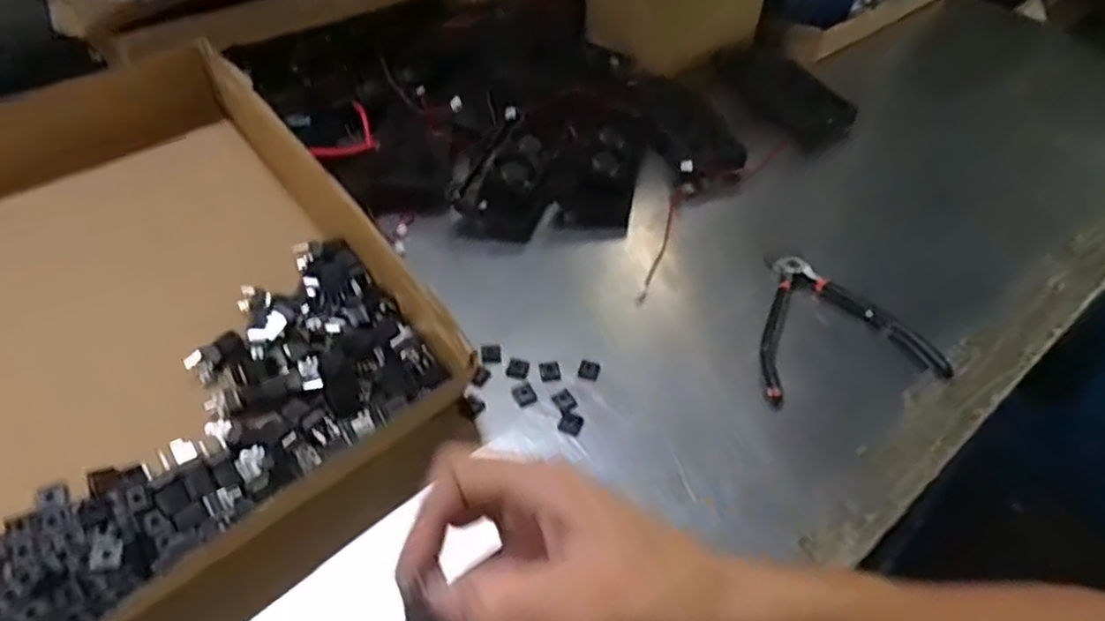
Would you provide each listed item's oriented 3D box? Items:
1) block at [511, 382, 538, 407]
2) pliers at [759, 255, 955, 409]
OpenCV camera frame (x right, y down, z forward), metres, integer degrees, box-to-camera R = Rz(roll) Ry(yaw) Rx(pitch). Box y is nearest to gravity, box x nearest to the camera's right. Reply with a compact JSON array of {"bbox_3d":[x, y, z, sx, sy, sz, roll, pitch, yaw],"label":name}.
[{"bbox_3d":[-0.017,0.053,0.440,0.013,0.004,0.016,-19,52,-19],"label":"block"},{"bbox_3d":[0.192,0.005,0.494,0.128,0.009,0.124,-7,49,-9],"label":"pliers"}]

